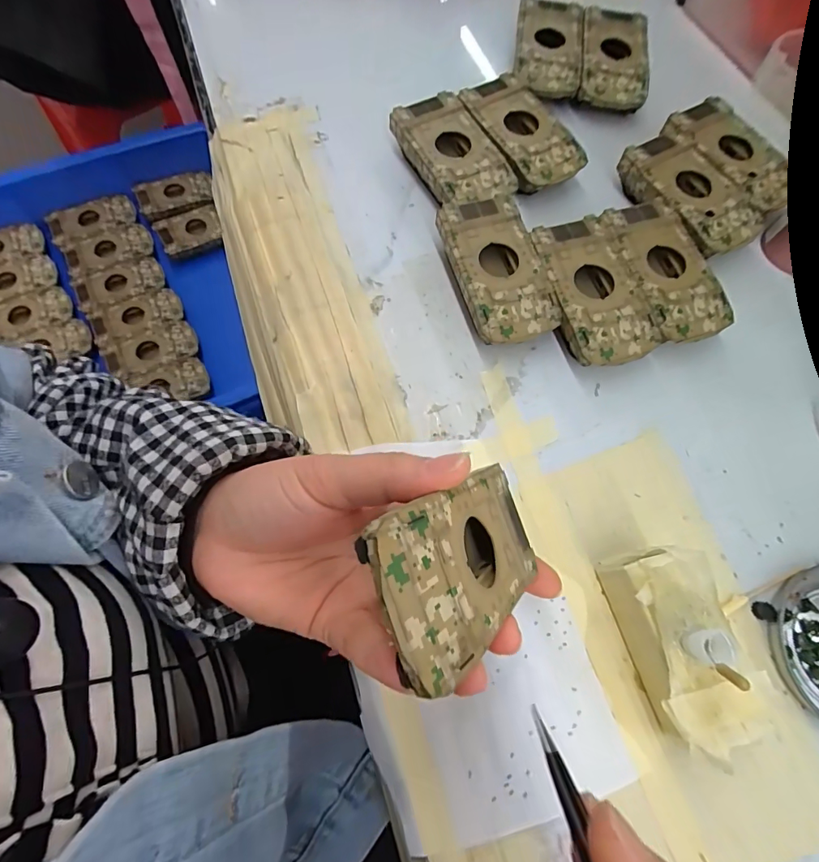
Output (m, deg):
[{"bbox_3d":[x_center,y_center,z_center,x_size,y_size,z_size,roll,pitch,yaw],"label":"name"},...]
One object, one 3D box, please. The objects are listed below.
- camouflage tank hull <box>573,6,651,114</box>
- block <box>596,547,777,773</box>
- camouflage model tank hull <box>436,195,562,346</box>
[{"bbox_3d":[0.157,-0.285,0.350,0.052,0.015,0.091,8,73,3],"label":"camouflage tank hull"},{"bbox_3d":[0.122,0.096,0.205,0.047,0.046,0.083,-20,72,-10],"label":"block"},{"bbox_3d":[0.053,-0.097,0.281,0.050,0.023,0.095,-15,71,-9],"label":"camouflage model tank hull"}]

